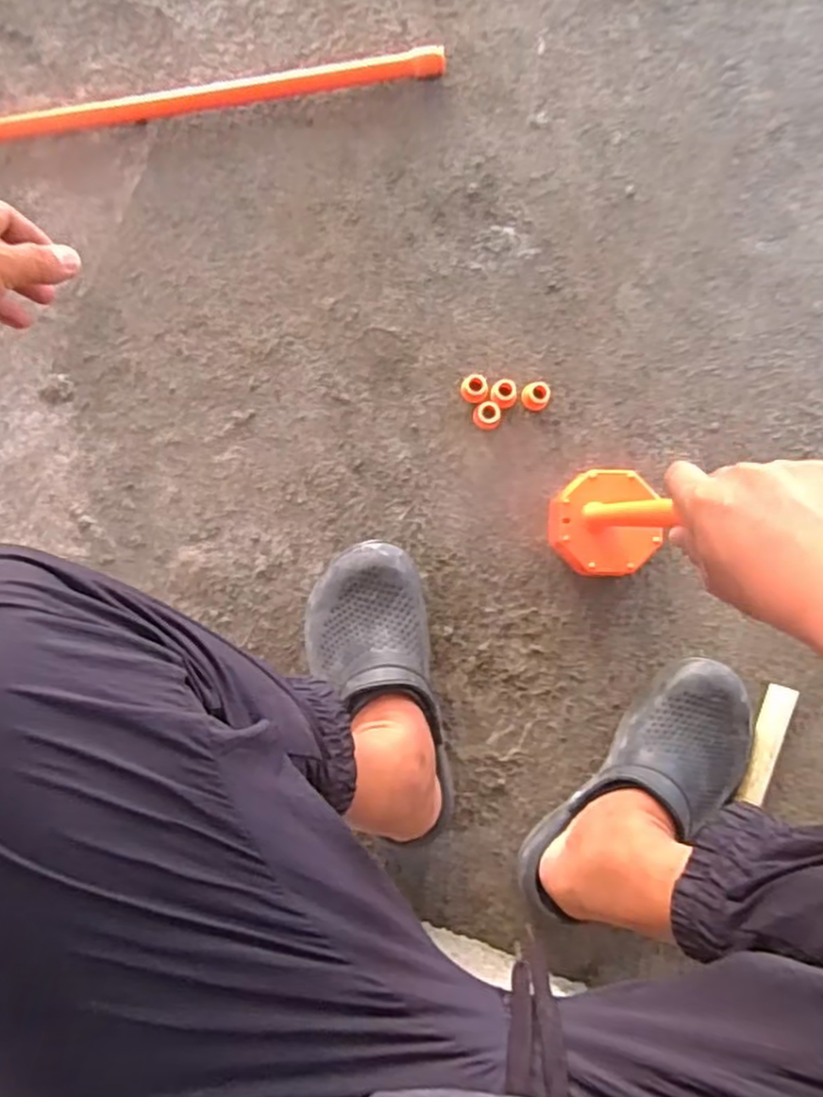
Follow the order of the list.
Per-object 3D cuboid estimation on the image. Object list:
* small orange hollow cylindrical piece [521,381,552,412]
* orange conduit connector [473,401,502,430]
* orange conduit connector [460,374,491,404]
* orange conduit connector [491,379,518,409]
[{"bbox_3d":[0.125,-0.154,0.720,0.026,0.015,0.030,30,90,2],"label":"small orange hollow cylindrical piece"},{"bbox_3d":[0.076,-0.133,0.714,0.027,0.019,0.027,0,89,2],"label":"orange conduit connector"},{"bbox_3d":[0.064,-0.161,0.719,0.027,0.017,0.029,7,89,2],"label":"orange conduit connector"},{"bbox_3d":[0.094,-0.156,0.718,0.026,0.018,0.030,15,89,2],"label":"orange conduit connector"}]

